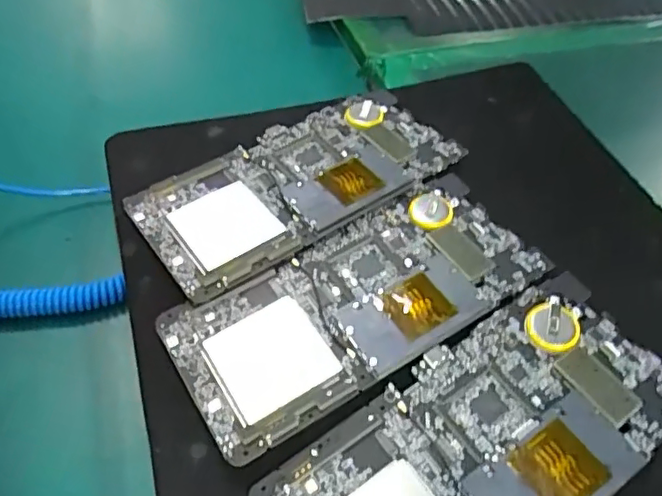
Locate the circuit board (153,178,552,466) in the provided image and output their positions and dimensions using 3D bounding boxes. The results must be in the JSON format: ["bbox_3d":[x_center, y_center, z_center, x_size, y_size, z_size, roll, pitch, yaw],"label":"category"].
[{"bbox_3d":[0.011,0.022,0.240,0.151,0.005,0.067,-27,56,-16],"label":"circuit board"}]

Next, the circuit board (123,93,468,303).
[{"bbox_3d":[-0.016,-0.033,0.279,0.147,0.009,0.071,-30,59,-22],"label":"circuit board"}]

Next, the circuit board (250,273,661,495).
[{"bbox_3d":[0.052,0.072,0.203,0.151,0.005,0.072,-30,58,-15],"label":"circuit board"}]

